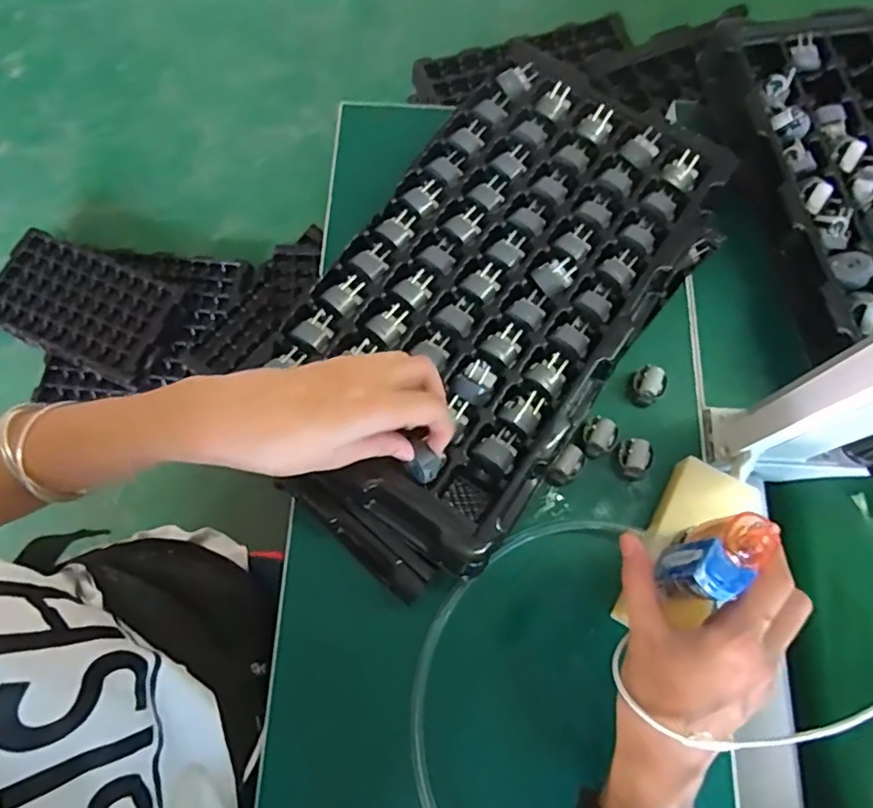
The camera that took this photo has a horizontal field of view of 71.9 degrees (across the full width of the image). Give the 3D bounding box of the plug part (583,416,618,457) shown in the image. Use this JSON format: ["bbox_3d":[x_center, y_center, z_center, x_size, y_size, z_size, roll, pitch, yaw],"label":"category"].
[{"bbox_3d":[0.117,0.024,0.429,0.024,0.021,0.026,0,71,0],"label":"plug part"}]

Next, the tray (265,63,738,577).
[{"bbox_3d":[0.044,-0.081,0.429,0.196,0.038,0.344,34,75,13],"label":"tray"}]

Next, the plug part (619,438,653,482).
[{"bbox_3d":[0.139,0.039,0.425,0.024,0.026,0.023,-1,70,2],"label":"plug part"}]

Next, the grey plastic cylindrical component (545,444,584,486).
[{"bbox_3d":[0.090,0.045,0.422,0.018,0.023,0.029,41,75,12],"label":"grey plastic cylindrical component"}]

